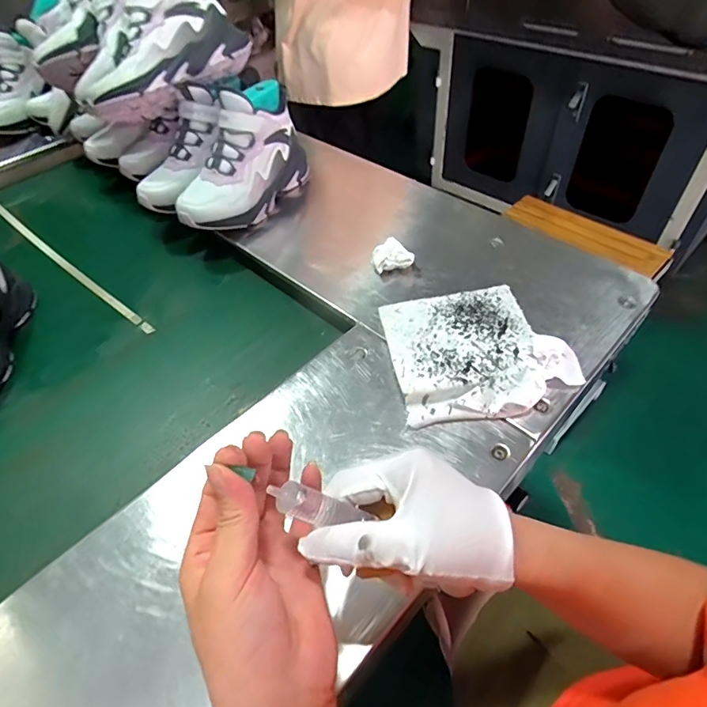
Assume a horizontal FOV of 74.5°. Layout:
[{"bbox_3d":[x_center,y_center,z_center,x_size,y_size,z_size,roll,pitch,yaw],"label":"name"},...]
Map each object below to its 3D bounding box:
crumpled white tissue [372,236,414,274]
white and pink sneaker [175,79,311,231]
[{"bbox_3d":[0.051,-0.131,0.616,0.052,0.018,0.055,-6,49,0],"label":"crumpled white tissue"},{"bbox_3d":[-0.168,-0.285,0.684,0.092,0.149,0.228,18,53,20],"label":"white and pink sneaker"}]

